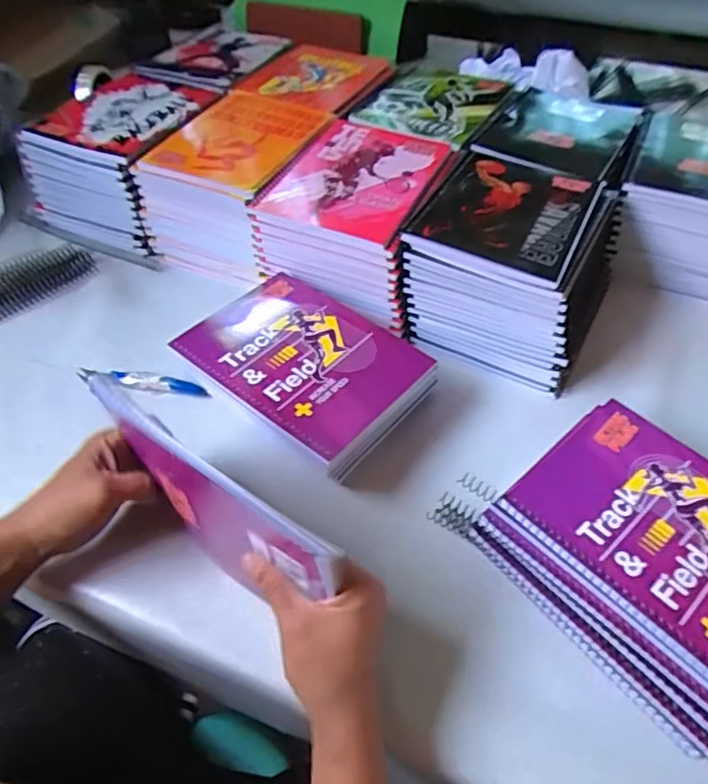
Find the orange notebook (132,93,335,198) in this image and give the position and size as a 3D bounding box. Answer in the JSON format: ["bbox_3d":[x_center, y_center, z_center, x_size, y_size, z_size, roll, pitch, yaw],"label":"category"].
[{"bbox_3d":[-0.123,-0.289,0.650,0.145,0.018,0.199,18,53,15],"label":"orange notebook"}]

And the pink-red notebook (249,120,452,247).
[{"bbox_3d":[0.001,-0.225,0.595,0.152,0.011,0.185,19,53,16],"label":"pink-red notebook"}]

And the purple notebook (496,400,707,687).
[{"bbox_3d":[0.226,0.099,0.400,0.152,0.009,0.194,-35,58,-25],"label":"purple notebook"}]

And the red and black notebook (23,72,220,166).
[{"bbox_3d":[-0.278,-0.337,0.692,0.179,0.017,0.191,18,53,15],"label":"red and black notebook"}]

